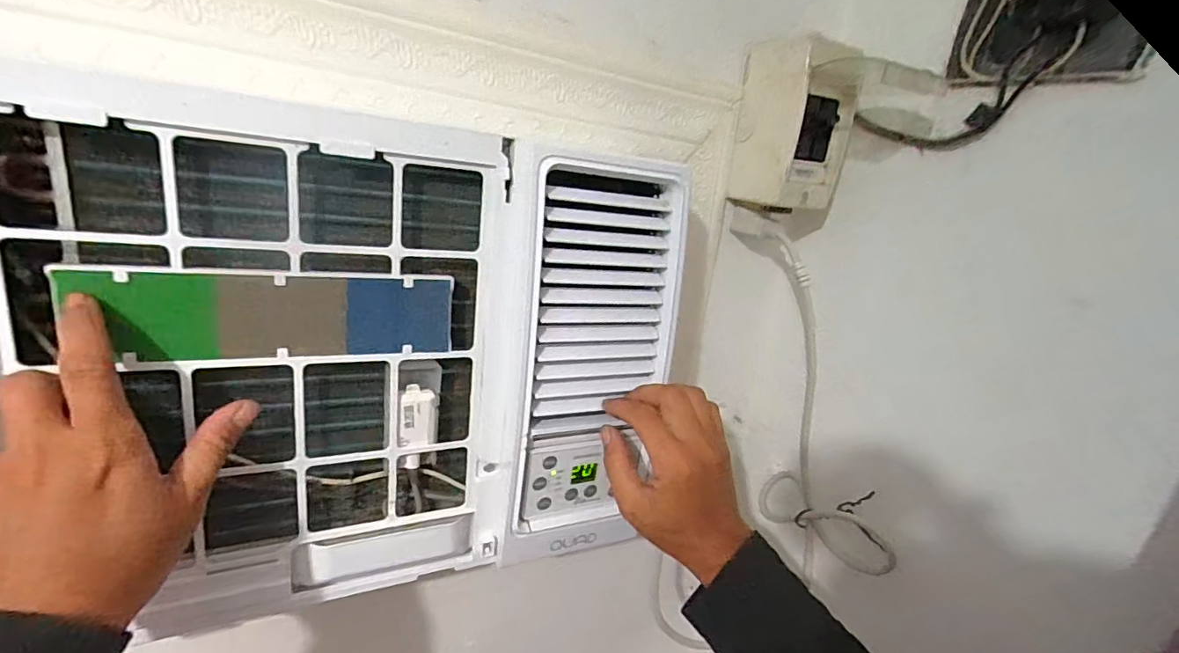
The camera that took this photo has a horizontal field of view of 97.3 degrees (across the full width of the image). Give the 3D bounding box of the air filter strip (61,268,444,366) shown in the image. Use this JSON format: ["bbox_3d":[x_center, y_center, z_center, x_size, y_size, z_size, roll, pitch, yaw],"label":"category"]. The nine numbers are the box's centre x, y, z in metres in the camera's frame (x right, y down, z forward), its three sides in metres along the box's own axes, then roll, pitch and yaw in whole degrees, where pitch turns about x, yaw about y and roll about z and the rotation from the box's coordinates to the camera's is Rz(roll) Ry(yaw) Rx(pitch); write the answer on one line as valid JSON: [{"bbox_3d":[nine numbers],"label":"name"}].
[{"bbox_3d":[-0.193,-0.008,0.332,0.207,0.056,0.005,1,16,-27],"label":"air filter strip"}]

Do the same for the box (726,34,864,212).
[{"bbox_3d":[0.204,-0.191,0.511,0.076,0.139,0.095,-3,18,-30],"label":"box"}]

